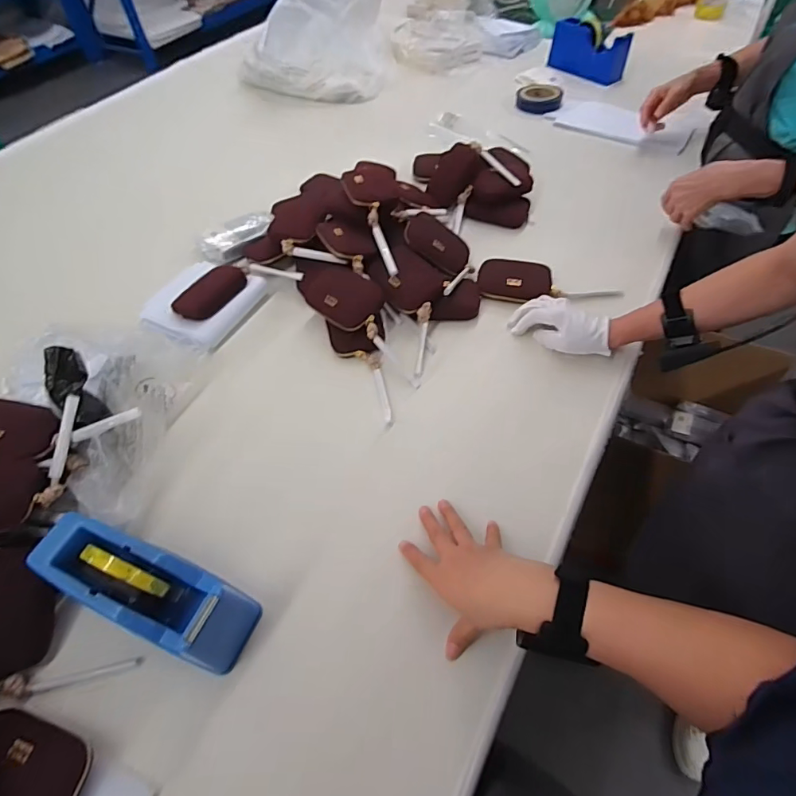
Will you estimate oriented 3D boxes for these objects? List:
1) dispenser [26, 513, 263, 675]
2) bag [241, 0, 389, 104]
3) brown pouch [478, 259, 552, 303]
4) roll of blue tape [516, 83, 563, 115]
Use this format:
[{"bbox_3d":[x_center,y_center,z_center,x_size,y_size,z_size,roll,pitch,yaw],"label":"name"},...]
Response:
[{"bbox_3d":[-0.245,0.186,0.445,0.213,0.101,0.073,26,59,2],"label":"dispenser"},{"bbox_3d":[-0.215,-0.907,1.162,0.393,0.215,0.211,-7,54,-2],"label":"bag"},{"bbox_3d":[0.190,-0.190,0.755,0.115,0.027,0.078,2,54,4],"label":"brown pouch"},{"bbox_3d":[0.351,-0.747,1.153,0.107,0.033,0.093,8,54,8],"label":"roll of blue tape"}]

